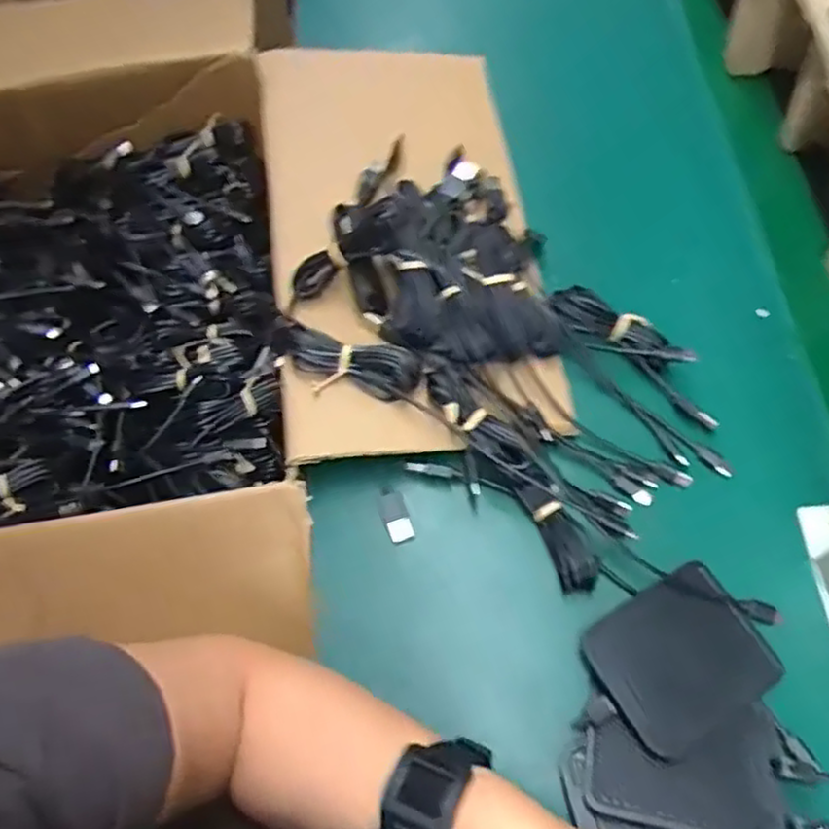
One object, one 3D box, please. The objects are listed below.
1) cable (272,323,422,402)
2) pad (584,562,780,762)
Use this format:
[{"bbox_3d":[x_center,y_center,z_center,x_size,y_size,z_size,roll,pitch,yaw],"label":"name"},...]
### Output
[{"bbox_3d":[-0.044,-0.036,0.474,0.098,0.015,0.032,17,64,10],"label":"cable"},{"bbox_3d":[0.152,0.139,0.418,0.093,0.006,0.078,-29,65,-13],"label":"pad"}]

